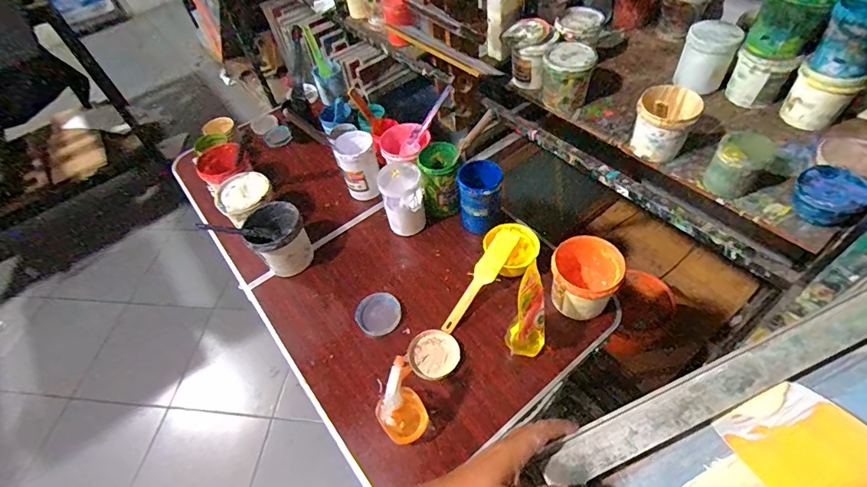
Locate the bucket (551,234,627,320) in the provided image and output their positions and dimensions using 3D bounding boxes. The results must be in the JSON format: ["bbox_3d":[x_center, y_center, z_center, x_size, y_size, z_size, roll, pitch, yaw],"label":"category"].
[{"bbox_3d":[0.291,0.066,0.839,0.120,0.106,0.122,-2,61,3],"label":"bucket"}]

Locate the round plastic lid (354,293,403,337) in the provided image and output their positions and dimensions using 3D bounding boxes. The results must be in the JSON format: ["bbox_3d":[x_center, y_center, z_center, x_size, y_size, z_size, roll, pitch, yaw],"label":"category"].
[{"bbox_3d":[-0.116,0.147,0.904,0.091,0.021,0.092,-2,61,3],"label":"round plastic lid"}]

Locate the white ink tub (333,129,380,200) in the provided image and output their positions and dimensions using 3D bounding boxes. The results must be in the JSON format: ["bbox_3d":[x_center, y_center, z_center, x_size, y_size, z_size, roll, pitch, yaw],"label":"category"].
[{"bbox_3d":[-0.190,-0.196,1.094,0.097,0.145,0.110,-10,61,-2],"label":"white ink tub"}]

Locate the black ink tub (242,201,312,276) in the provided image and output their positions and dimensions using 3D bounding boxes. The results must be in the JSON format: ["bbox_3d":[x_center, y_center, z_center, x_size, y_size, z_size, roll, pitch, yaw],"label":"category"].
[{"bbox_3d":[-0.348,-0.010,0.983,0.118,0.118,0.123,-2,61,3],"label":"black ink tub"}]

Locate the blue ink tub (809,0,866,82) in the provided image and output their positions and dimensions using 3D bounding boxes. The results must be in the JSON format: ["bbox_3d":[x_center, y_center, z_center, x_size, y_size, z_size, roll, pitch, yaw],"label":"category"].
[{"bbox_3d":[0.861,-0.425,0.874,0.128,0.128,0.121,36,69,21],"label":"blue ink tub"}]

